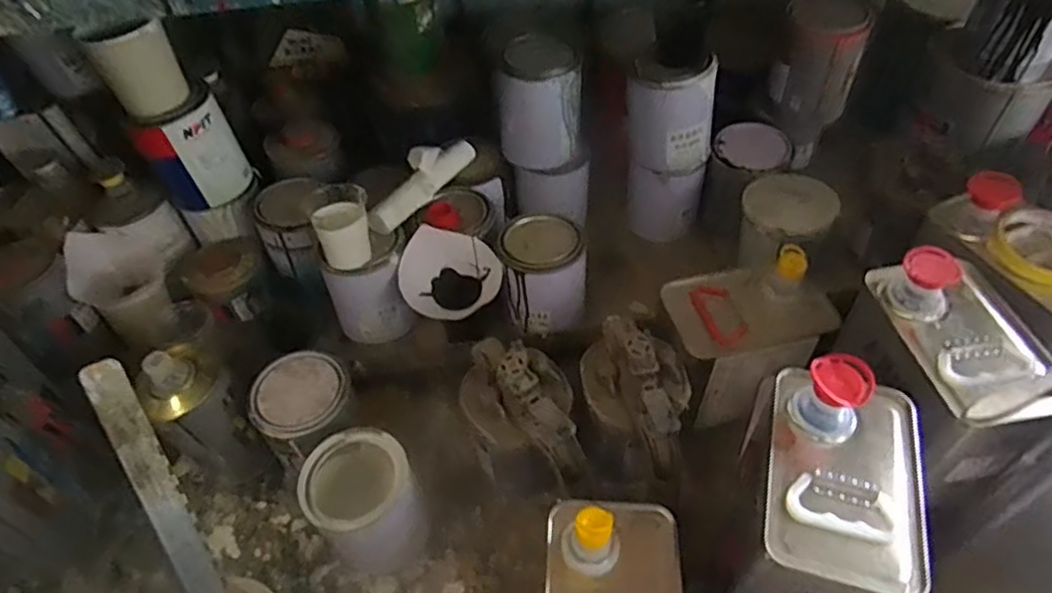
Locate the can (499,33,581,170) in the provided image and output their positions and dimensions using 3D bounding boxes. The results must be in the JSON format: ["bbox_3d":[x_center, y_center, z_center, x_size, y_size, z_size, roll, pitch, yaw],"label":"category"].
[{"bbox_3d":[0.018,-0.252,0.844,0.100,0.142,0.100,-2,48,3],"label":"can"}]

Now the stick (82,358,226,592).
[{"bbox_3d":[-0.335,0.184,0.599,0.030,0.268,0.011,-28,13,-38],"label":"stick"}]

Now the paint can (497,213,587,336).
[{"bbox_3d":[0.022,-0.029,0.806,0.099,0.100,0.108,-7,48,-1],"label":"paint can"}]

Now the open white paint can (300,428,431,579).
[{"bbox_3d":[-0.167,0.215,0.684,0.102,0.128,0.108,-2,50,3],"label":"open white paint can"}]

